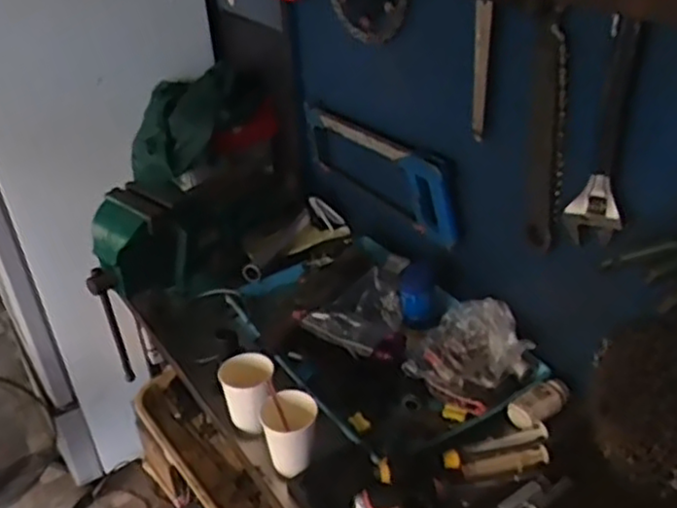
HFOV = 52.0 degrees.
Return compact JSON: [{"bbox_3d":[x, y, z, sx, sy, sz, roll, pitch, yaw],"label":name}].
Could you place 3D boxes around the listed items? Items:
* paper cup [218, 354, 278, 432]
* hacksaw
[{"bbox_3d":[-0.113,0.183,0.914,0.066,0.081,0.080,-22,37,-27],"label":"paper cup"},{"bbox_3d":[0.053,-0.140,1.136,0.030,0.145,0.375,-23,37,-29],"label":"hacksaw"}]

